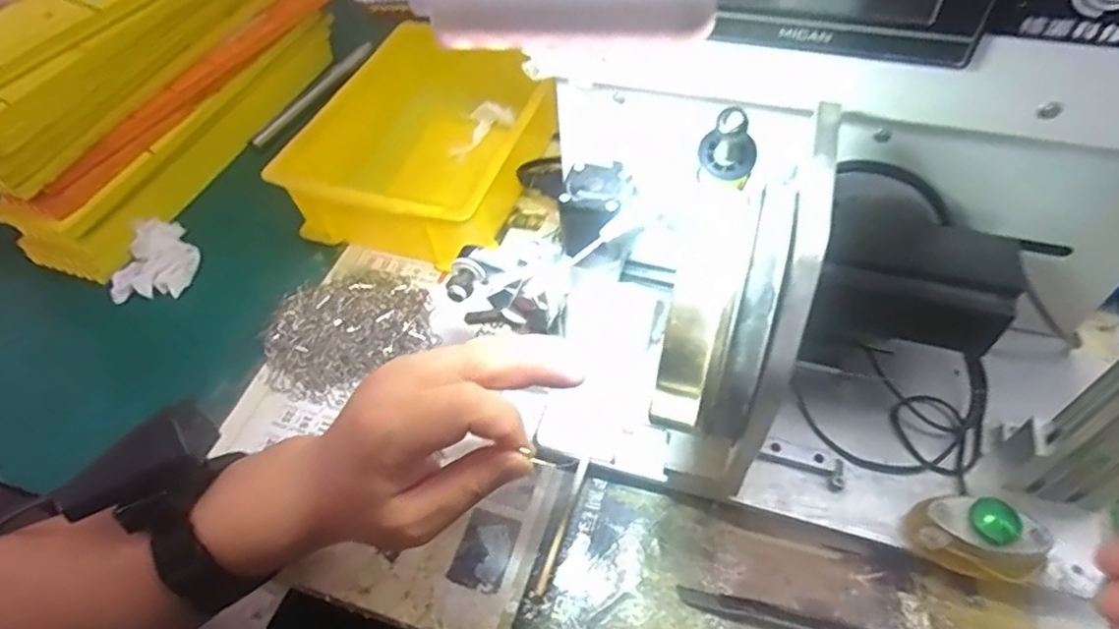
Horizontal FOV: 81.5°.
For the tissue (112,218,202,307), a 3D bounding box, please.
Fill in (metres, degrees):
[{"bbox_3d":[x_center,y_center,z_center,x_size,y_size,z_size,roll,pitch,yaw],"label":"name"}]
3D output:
[{"bbox_3d":[-0.333,-0.048,0.545,0.056,0.021,0.083,4,53,7],"label":"tissue"}]

